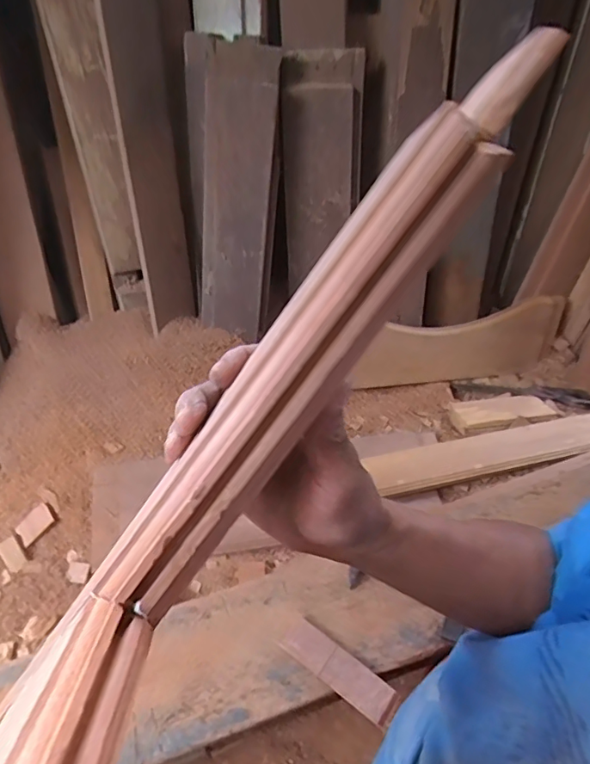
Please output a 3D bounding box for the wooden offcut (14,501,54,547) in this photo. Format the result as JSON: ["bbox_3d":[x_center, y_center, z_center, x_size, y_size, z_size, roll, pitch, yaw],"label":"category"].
[{"bbox_3d":[-0.498,0.269,0.994,0.084,0.010,0.052,-43,70,9],"label":"wooden offcut"}]

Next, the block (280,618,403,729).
[{"bbox_3d":[0.059,0.381,0.691,0.164,0.012,0.047,30,61,24],"label":"block"}]

